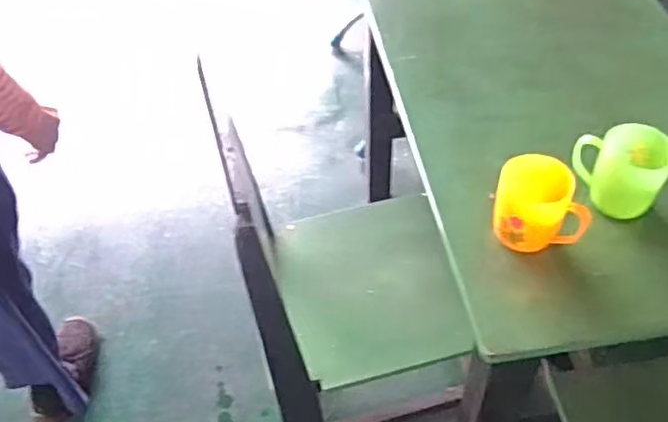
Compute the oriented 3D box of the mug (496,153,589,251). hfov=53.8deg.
[{"bbox_3d":[0.247,-0.007,0.786,0.104,0.094,0.072,8,50,10],"label":"mug"}]

